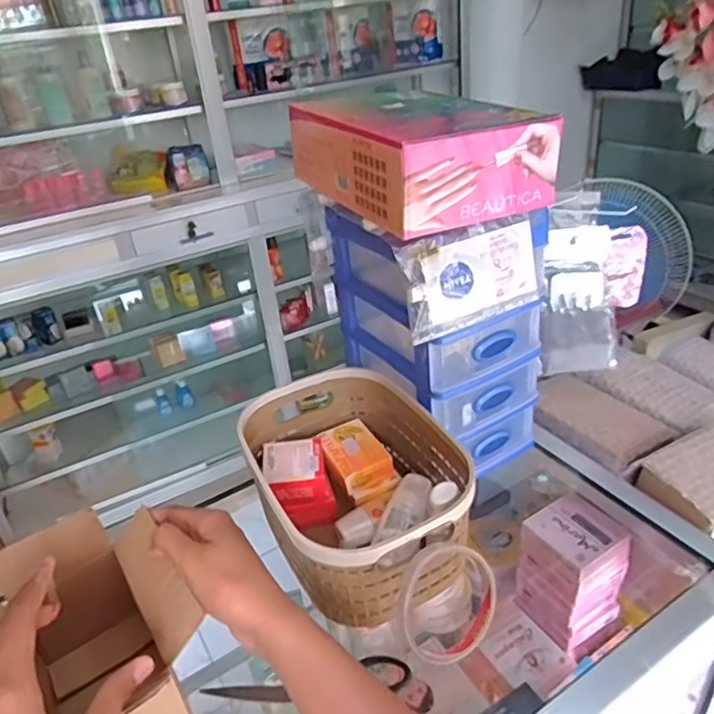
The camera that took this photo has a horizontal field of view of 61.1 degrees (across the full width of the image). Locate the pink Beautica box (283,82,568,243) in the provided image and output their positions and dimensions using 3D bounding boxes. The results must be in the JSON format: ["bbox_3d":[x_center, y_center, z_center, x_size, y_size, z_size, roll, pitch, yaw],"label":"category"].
[{"bbox_3d":[0.049,-0.173,0.511,0.141,0.071,0.195,-20,33,-22],"label":"pink Beautica box"}]

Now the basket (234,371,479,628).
[{"bbox_3d":[-0.004,0.116,0.543,0.158,0.092,0.216,-19,32,-20],"label":"basket"}]

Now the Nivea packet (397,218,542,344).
[{"bbox_3d":[0.100,-0.068,0.495,0.137,0.073,0.024,-18,32,-19],"label":"Nivea packet"}]

